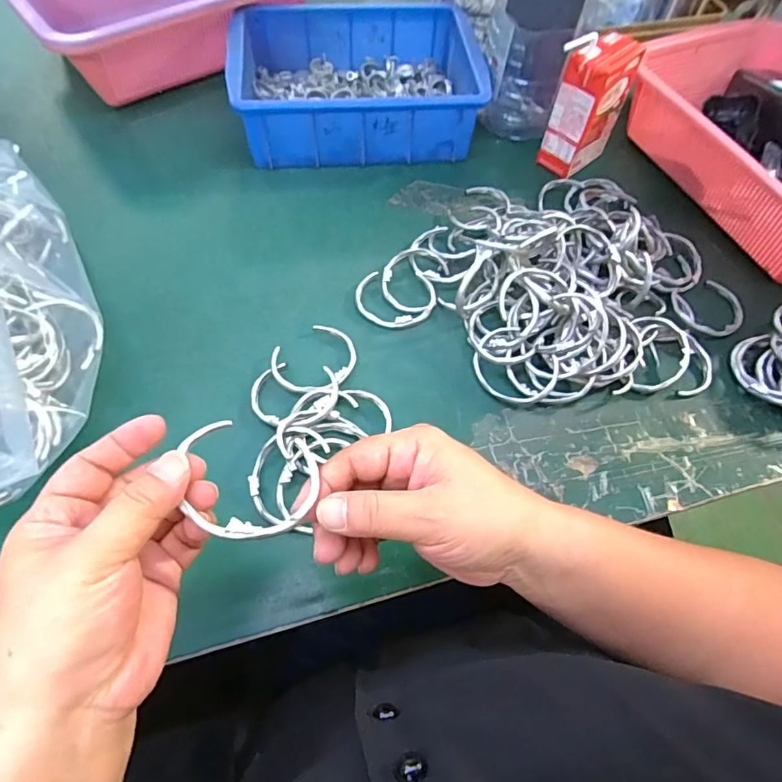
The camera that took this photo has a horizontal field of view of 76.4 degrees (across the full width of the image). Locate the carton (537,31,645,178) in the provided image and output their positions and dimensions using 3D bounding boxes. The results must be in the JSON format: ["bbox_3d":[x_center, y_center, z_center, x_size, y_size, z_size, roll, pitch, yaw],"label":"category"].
[{"bbox_3d":[0.188,-0.273,0.478,0.074,0.109,0.042,-34,69,-20],"label":"carton"}]

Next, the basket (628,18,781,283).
[{"bbox_3d":[0.377,-0.232,0.478,0.220,0.081,0.303,-16,64,-13],"label":"basket"}]

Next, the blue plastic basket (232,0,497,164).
[{"bbox_3d":[-0.034,-0.318,0.514,0.235,0.068,0.163,-3,62,-6],"label":"blue plastic basket"}]

